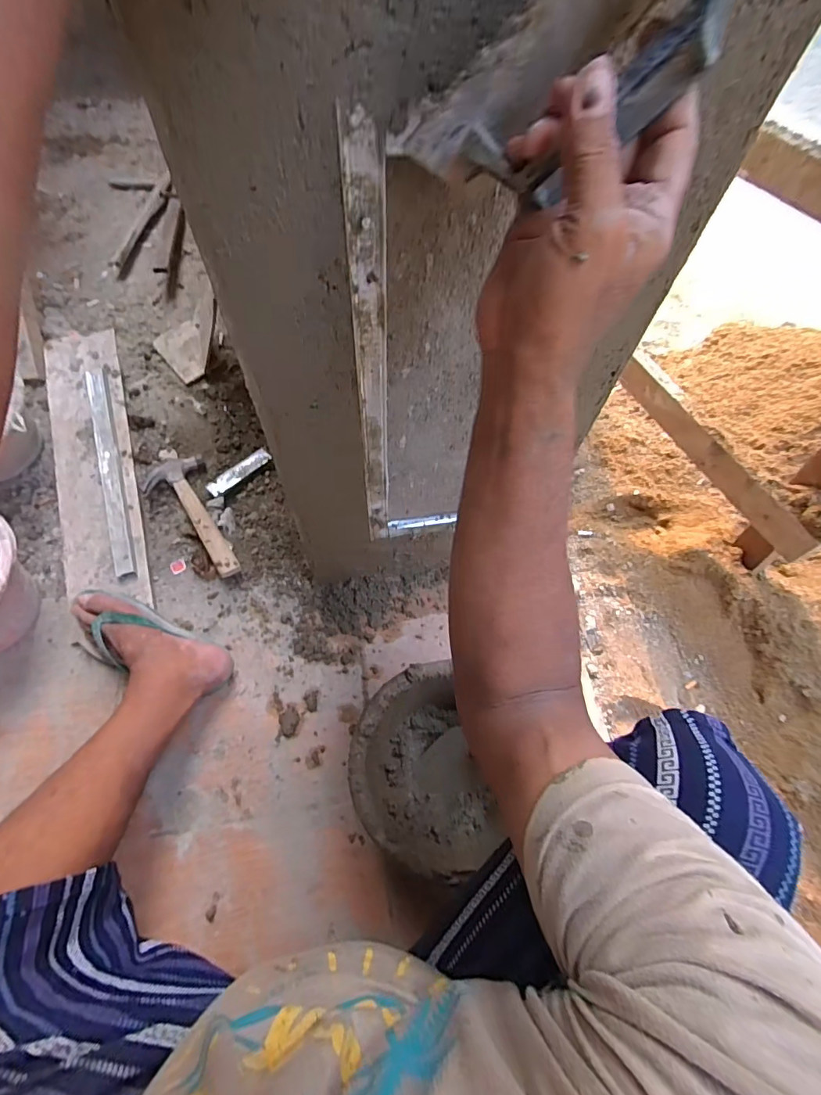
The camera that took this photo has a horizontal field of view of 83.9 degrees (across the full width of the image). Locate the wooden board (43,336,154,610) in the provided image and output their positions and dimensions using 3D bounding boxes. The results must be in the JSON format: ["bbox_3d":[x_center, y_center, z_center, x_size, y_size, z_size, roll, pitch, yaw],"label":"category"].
[{"bbox_3d":[-0.590,-0.162,0.848,0.133,0.027,0.554,-14,76,-7],"label":"wooden board"}]

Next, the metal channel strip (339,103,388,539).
[{"bbox_3d":[-0.040,-0.149,0.494,0.031,0.488,0.017,-1,63,-4],"label":"metal channel strip"}]

